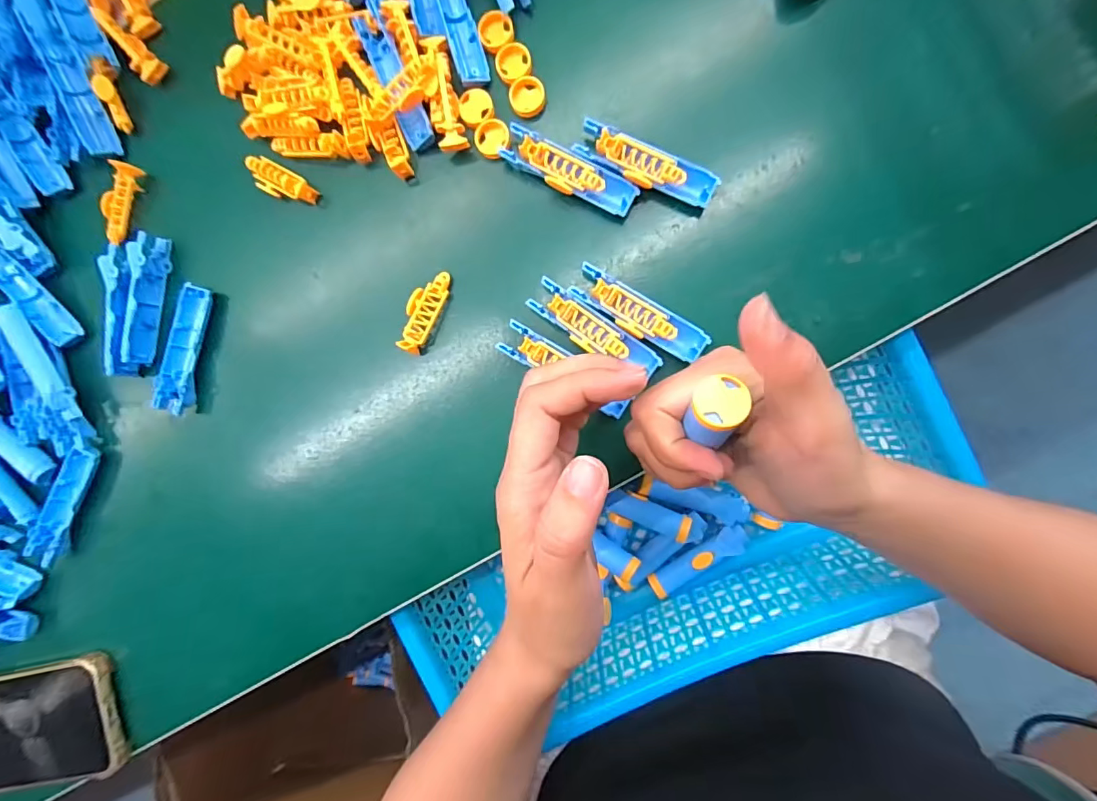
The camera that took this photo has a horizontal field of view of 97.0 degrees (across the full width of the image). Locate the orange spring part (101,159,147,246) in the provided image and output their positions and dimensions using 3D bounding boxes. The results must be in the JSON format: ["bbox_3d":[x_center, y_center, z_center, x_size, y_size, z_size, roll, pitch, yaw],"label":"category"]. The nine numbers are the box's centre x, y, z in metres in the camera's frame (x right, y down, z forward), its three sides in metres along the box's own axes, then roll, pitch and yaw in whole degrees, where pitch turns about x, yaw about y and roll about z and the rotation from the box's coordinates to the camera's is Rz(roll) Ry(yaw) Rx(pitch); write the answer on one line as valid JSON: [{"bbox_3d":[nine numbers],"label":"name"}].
[{"bbox_3d":[-0.257,-0.118,0.289,0.016,0.009,0.047,20,93,8],"label":"orange spring part"}]

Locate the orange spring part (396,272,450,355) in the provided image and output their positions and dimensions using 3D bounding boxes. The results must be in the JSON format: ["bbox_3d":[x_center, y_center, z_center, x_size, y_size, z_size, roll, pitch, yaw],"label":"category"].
[{"bbox_3d":[-0.071,-0.050,0.271,0.018,0.013,0.047,26,94,7],"label":"orange spring part"}]

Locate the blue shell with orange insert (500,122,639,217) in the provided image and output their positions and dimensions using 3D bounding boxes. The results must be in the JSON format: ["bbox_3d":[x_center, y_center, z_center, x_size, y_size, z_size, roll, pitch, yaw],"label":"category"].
[{"bbox_3d":[0.010,-0.121,0.257,0.075,0.009,0.020,30,94,7],"label":"blue shell with orange insert"}]

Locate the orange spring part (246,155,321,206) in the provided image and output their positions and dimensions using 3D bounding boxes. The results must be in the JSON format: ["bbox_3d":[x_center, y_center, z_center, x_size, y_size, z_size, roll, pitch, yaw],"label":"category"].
[{"bbox_3d":[-0.158,-0.128,0.282,0.046,0.008,0.017,30,94,7],"label":"orange spring part"}]

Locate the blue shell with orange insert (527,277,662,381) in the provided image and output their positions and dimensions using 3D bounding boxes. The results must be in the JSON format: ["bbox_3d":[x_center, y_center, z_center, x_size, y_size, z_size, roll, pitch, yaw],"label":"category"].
[{"bbox_3d":[0.024,-0.036,0.258,0.075,0.010,0.020,37,95,7],"label":"blue shell with orange insert"}]

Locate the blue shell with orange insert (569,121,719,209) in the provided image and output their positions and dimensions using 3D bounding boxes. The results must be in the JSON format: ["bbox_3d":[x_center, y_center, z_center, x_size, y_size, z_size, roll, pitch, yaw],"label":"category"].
[{"bbox_3d":[0.051,-0.122,0.252,0.076,0.009,0.020,27,94,7],"label":"blue shell with orange insert"}]

